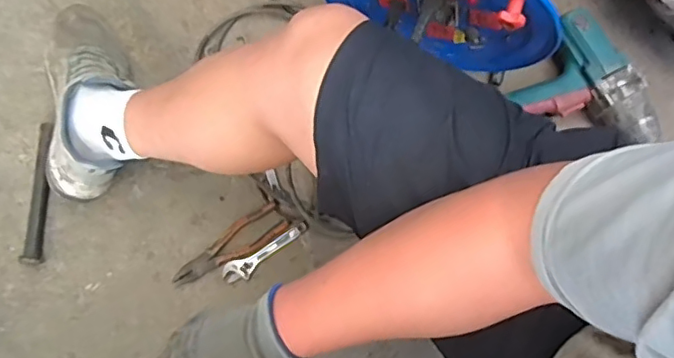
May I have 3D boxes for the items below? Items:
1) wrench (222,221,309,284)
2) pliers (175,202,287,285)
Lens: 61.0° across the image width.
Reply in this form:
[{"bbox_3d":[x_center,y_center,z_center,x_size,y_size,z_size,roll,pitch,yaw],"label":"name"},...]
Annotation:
[{"bbox_3d":[-0.103,0.110,0.852,0.142,0.016,0.031,-32,81,-3],"label":"wrench"},{"bbox_3d":[-0.159,0.099,0.850,0.179,0.023,0.052,-34,81,-3],"label":"pliers"}]

